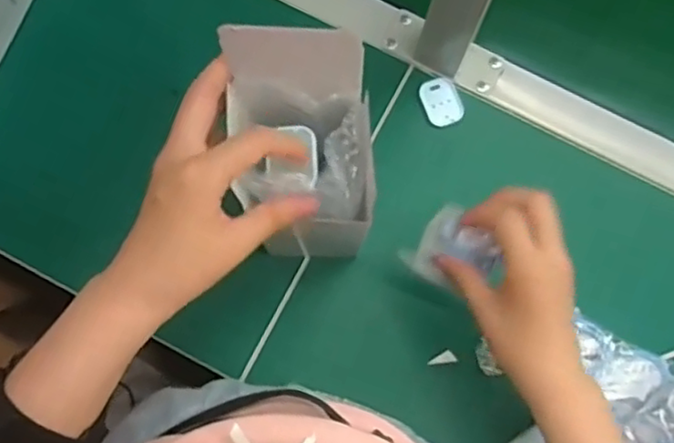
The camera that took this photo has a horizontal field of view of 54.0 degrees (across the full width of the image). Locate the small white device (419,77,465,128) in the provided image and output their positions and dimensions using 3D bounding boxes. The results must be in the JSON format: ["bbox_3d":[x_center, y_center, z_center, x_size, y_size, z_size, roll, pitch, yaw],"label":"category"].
[{"bbox_3d":[0.087,-0.101,0.556,0.030,0.005,0.042,-23,81,-5],"label":"small white device"}]

